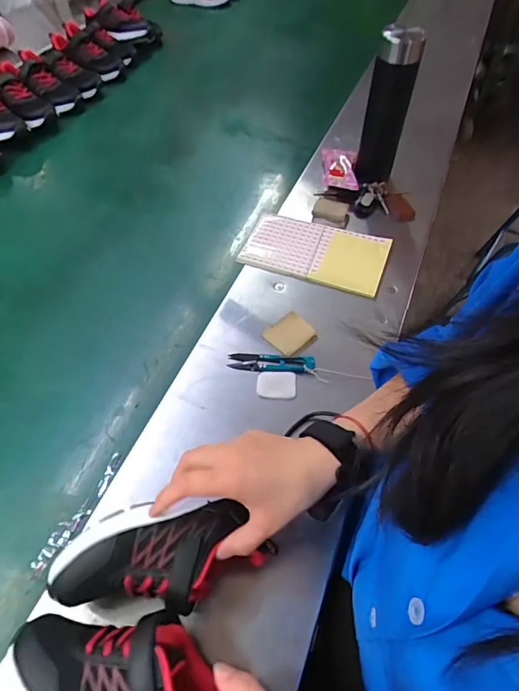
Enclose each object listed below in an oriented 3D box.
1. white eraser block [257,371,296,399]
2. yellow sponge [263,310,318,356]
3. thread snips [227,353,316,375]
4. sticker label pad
[{"bbox_3d":[0.021,0.048,0.536,0.047,0.006,0.036,2,56,3],"label":"white eraser block"},{"bbox_3d":[0.041,-0.015,0.581,0.054,0.019,0.050,-30,62,-23],"label":"yellow sponge"},{"bbox_3d":[0.015,0.020,0.549,0.107,0.014,0.024,5,56,4],"label":"thread snips"},{"bbox_3d":[0.085,-0.149,0.671,0.211,0.013,0.124,17,58,12],"label":"sticker label pad"}]

